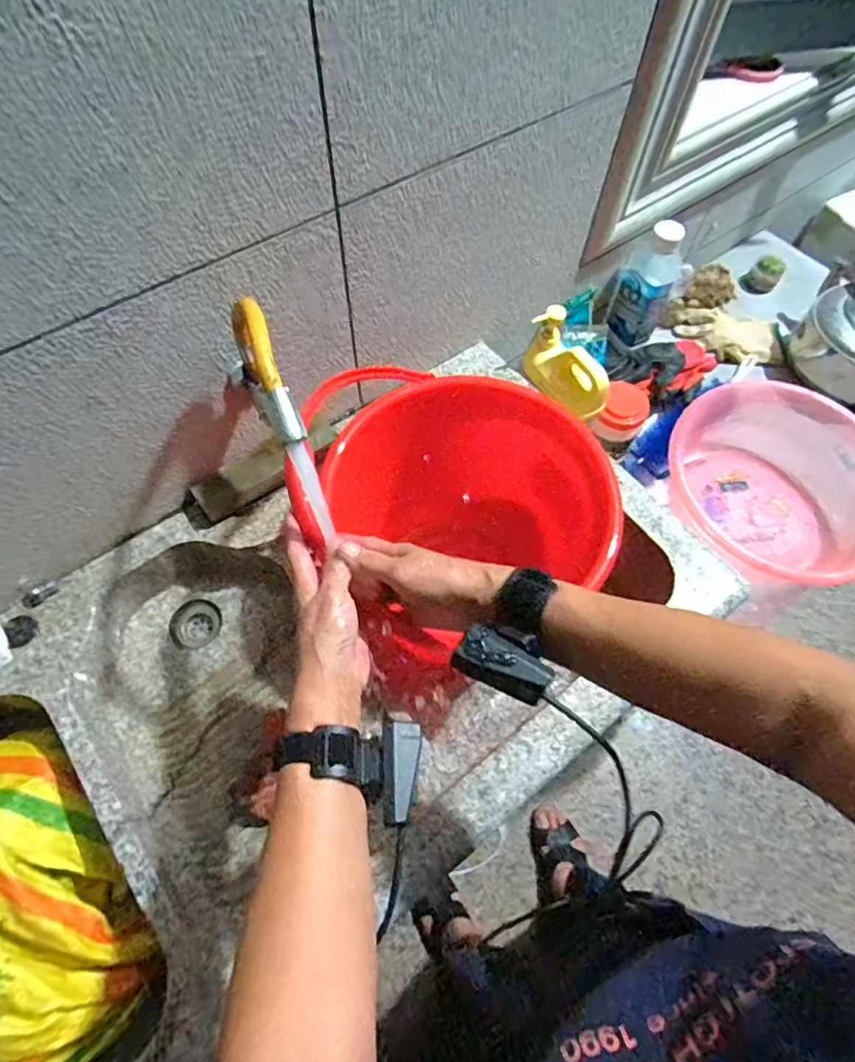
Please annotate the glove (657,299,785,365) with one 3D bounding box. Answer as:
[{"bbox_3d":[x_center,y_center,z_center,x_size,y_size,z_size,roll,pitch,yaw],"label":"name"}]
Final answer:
[{"bbox_3d":[0.590,-0.400,1.118,0.241,0.039,0.113,25,65,11],"label":"glove"}]

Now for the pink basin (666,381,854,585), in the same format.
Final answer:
[{"bbox_3d":[0.536,-0.053,0.889,0.328,0.144,0.322,1,63,-1],"label":"pink basin"}]

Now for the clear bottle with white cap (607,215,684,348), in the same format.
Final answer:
[{"bbox_3d":[0.388,-0.434,1.001,0.101,0.211,0.065,21,64,9],"label":"clear bottle with white cap"}]

